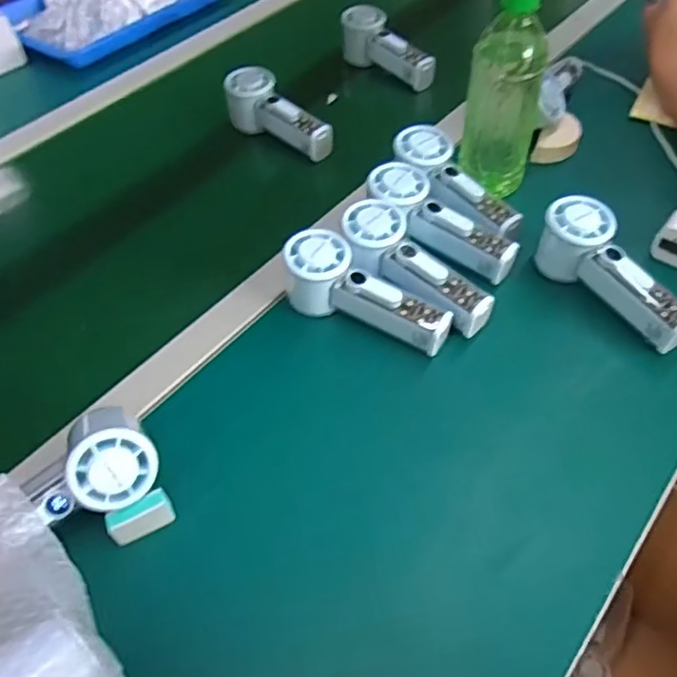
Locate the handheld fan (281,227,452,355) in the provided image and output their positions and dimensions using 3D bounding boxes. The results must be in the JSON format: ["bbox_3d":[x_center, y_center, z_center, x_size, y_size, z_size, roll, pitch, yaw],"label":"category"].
[{"bbox_3d":[0.022,-0.034,0.538,0.153,0.056,0.053,30,58,12],"label":"handheld fan"}]

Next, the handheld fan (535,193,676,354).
[{"bbox_3d":[0.239,-0.054,0.541,0.054,0.063,0.157,-29,68,-18],"label":"handheld fan"}]

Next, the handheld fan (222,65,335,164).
[{"bbox_3d":[-0.069,-0.262,0.739,0.160,0.068,0.046,38,62,16],"label":"handheld fan"}]

